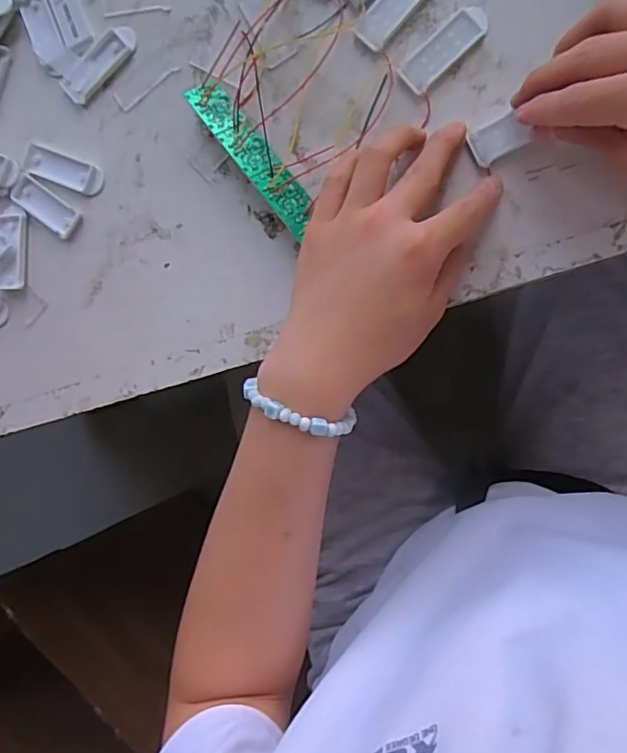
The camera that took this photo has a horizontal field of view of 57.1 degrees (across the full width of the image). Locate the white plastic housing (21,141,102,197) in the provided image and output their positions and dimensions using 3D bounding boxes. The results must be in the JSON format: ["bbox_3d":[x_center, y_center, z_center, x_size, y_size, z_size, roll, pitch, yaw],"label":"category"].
[{"bbox_3d":[-0.168,-0.139,0.386,0.057,0.004,0.021,22,96,8],"label":"white plastic housing"}]

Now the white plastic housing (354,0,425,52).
[{"bbox_3d":[0.050,-0.221,0.343,0.021,0.004,0.056,45,98,5],"label":"white plastic housing"}]

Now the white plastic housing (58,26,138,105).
[{"bbox_3d":[-0.142,-0.207,0.381,0.058,0.006,0.022,-44,85,9],"label":"white plastic housing"}]

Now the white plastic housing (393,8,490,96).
[{"bbox_3d":[0.077,-0.193,0.339,0.056,0.006,0.023,-41,86,9],"label":"white plastic housing"}]

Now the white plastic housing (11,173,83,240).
[{"bbox_3d":[-0.180,-0.115,0.388,0.052,0.004,0.021,38,98,6],"label":"white plastic housing"}]

